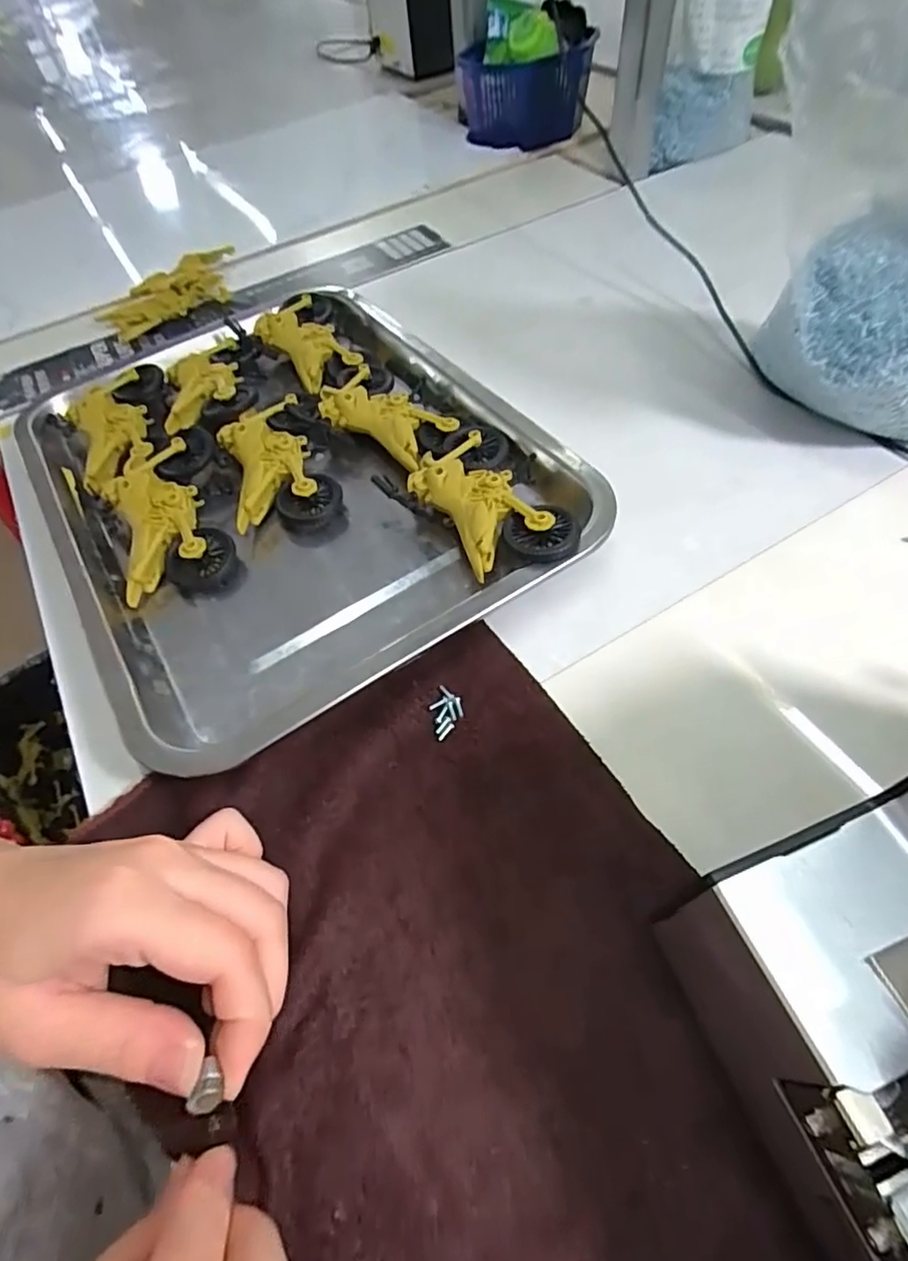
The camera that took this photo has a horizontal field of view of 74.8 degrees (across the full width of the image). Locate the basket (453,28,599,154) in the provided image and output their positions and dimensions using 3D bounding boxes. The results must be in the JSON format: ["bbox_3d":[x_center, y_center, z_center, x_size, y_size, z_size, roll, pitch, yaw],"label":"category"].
[{"bbox_3d":[0.077,-0.598,0.659,0.140,0.069,0.122,4,56,9],"label":"basket"}]

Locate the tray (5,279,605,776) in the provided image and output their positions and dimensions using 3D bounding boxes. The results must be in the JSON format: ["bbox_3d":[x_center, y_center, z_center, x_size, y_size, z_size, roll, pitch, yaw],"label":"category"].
[{"bbox_3d":[-0.101,-0.100,0.353,0.257,0.032,0.322,-31,58,-15],"label":"tray"}]

